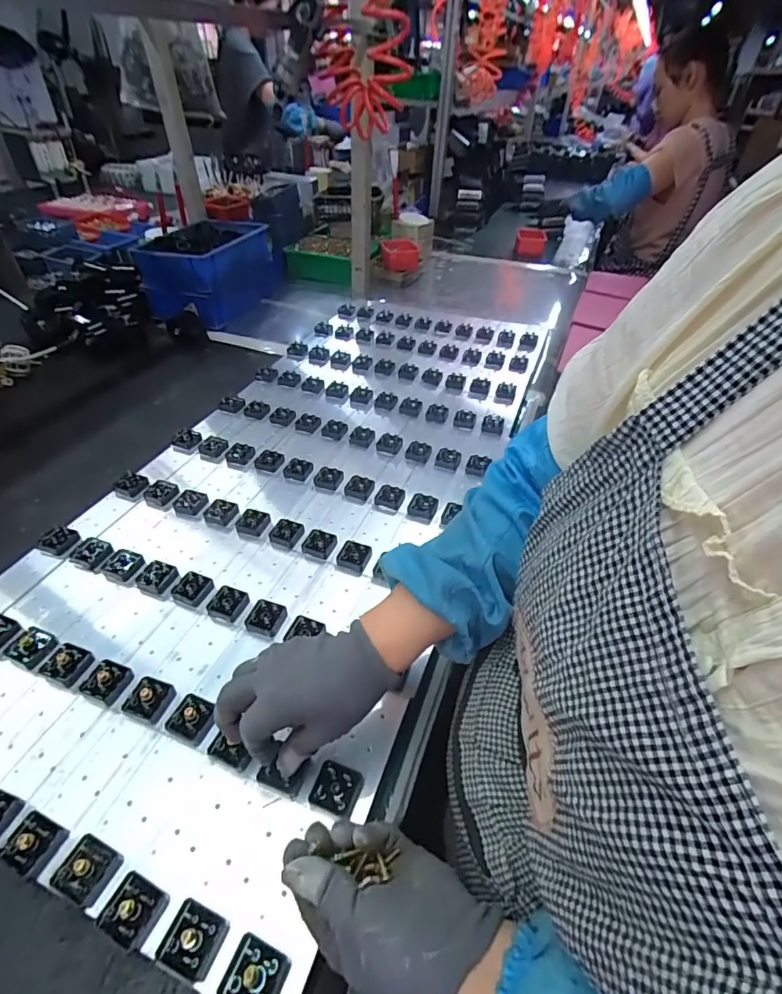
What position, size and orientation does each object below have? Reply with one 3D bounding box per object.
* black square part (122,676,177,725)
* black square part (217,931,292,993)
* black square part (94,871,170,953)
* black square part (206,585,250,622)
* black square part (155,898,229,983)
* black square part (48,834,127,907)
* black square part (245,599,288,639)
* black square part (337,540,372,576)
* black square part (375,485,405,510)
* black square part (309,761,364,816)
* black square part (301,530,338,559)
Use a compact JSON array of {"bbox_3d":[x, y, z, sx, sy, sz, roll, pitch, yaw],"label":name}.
[{"bbox_3d":[-0.232,0.194,0.454,0.044,0.019,0.036,8,44,9],"label":"black square part"},{"bbox_3d":[-0.091,0.318,0.316,0.039,0.021,0.034,14,46,15],"label":"black square part"},{"bbox_3d":[-0.186,0.296,0.342,0.039,0.018,0.035,16,46,17],"label":"black square part"},{"bbox_3d":[-0.184,0.121,0.538,0.039,0.016,0.035,14,45,15],"label":"black square part"},{"bbox_3d":[-0.137,0.309,0.331,0.036,0.018,0.035,13,45,14],"label":"black square part"},{"bbox_3d":[-0.229,0.279,0.357,0.042,0.020,0.035,15,46,16],"label":"black square part"},{"bbox_3d":[-0.139,0.135,0.527,0.043,0.014,0.039,8,44,9],"label":"black square part"},{"bbox_3d":[-0.045,0.076,0.595,0.039,0.012,0.040,15,46,16],"label":"black square part"},{"bbox_3d":[0.000,-0.001,0.676,0.039,0.007,0.041,15,46,16],"label":"black square part"},{"bbox_3d":[-0.046,0.242,0.396,0.037,0.007,0.036,18,44,13],"label":"black square part"},{"bbox_3d":[-0.093,0.061,0.608,0.043,0.012,0.036,12,45,13],"label":"black square part"}]

